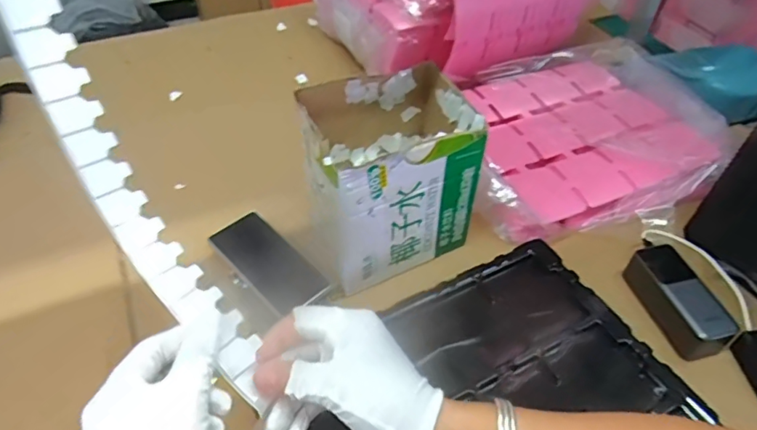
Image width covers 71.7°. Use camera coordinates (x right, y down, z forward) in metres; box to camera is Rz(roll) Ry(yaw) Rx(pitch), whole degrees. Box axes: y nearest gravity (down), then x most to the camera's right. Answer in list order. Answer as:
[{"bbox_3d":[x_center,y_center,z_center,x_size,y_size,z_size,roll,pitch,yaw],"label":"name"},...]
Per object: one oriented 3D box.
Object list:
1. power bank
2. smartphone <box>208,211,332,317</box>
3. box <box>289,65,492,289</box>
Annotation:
[{"bbox_3d":[0.359,0.101,0.631,0.062,0.053,0.137,-14,49,-14],"label":"power bank"},{"bbox_3d":[-0.141,0.059,0.669,0.151,0.013,0.075,42,63,16],"label":"smartphone"},{"bbox_3d":[0.012,-0.053,0.646,0.185,0.196,0.159,-17,50,-17],"label":"box"}]

